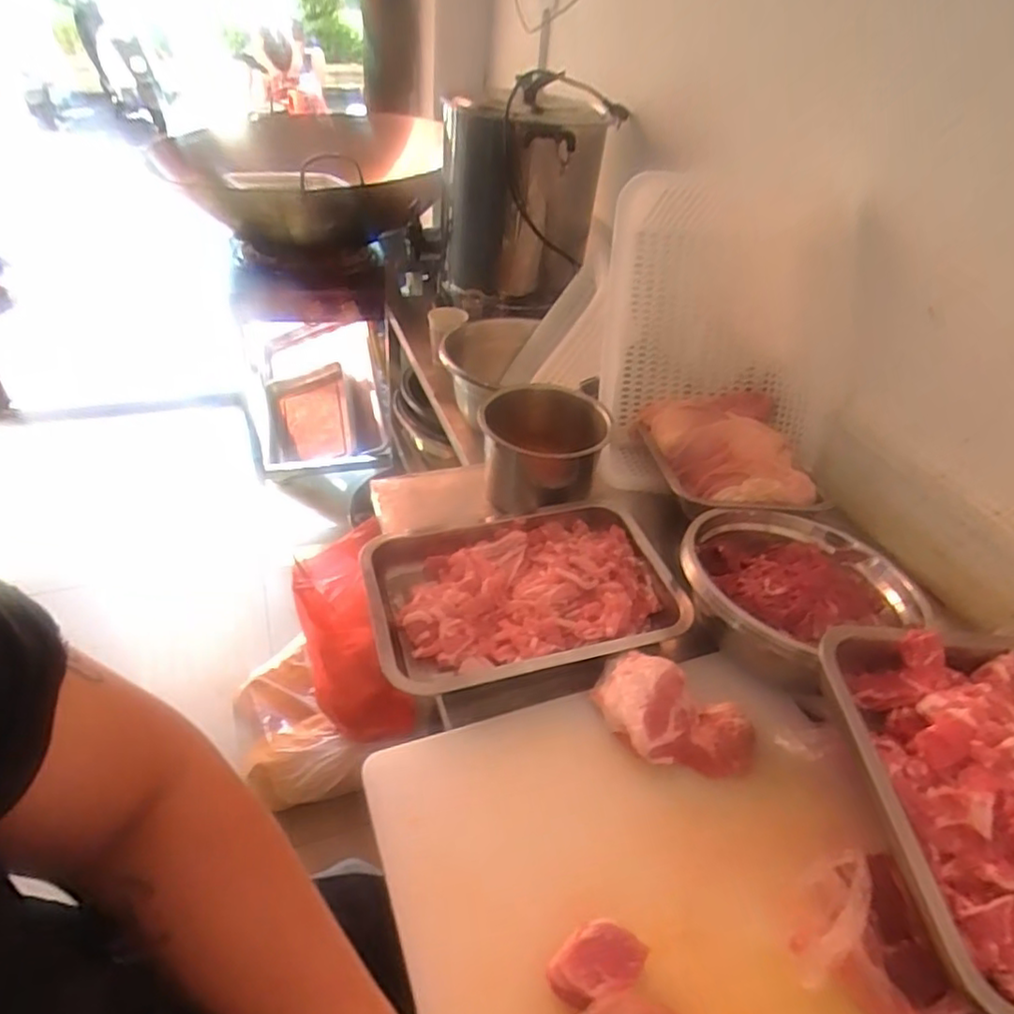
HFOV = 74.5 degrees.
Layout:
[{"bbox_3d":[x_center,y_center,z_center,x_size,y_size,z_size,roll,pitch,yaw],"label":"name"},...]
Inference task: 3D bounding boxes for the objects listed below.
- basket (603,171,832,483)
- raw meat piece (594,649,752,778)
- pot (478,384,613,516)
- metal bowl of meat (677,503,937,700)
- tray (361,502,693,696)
[{"bbox_3d":[0.288,-0.226,0.931,0.309,0.078,0.419,4,85,0],"label":"basket"},{"bbox_3d":[0.144,0.177,0.568,0.138,0.039,0.092,23,43,19],"label":"raw meat piece"},{"bbox_3d":[0.041,-0.070,0.820,0.143,0.097,0.132,4,40,-3],"label":"pot"},{"bbox_3d":[0.288,0.079,0.682,0.197,0.067,0.195,-14,44,-23],"label":"metal bowl of meat"},{"bbox_3d":[0.027,0.091,0.691,0.327,0.056,0.203,-8,42,-16],"label":"tray"}]

